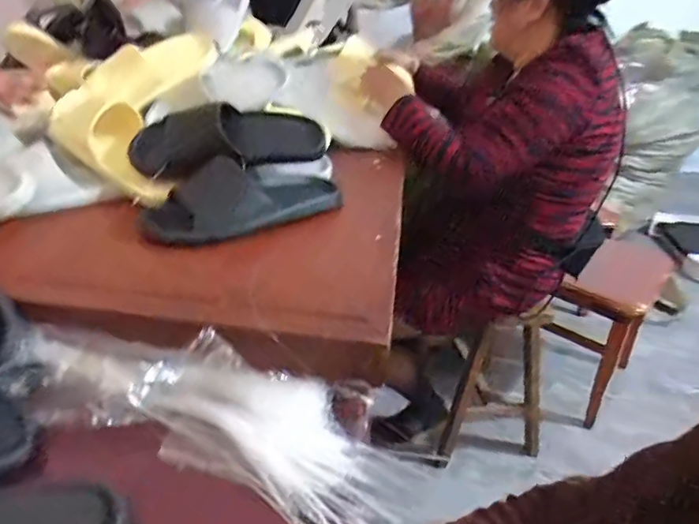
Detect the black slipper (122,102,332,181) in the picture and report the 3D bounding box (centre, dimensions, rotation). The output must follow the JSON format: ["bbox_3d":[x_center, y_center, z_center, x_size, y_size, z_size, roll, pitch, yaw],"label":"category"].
[{"bbox_3d":[-0.172,-0.173,0.756,0.282,0.104,0.085,-8,33,-22],"label":"black slipper"}]

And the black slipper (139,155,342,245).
[{"bbox_3d":[-0.141,-0.094,0.718,0.289,0.072,0.088,-15,36,-31],"label":"black slipper"}]

